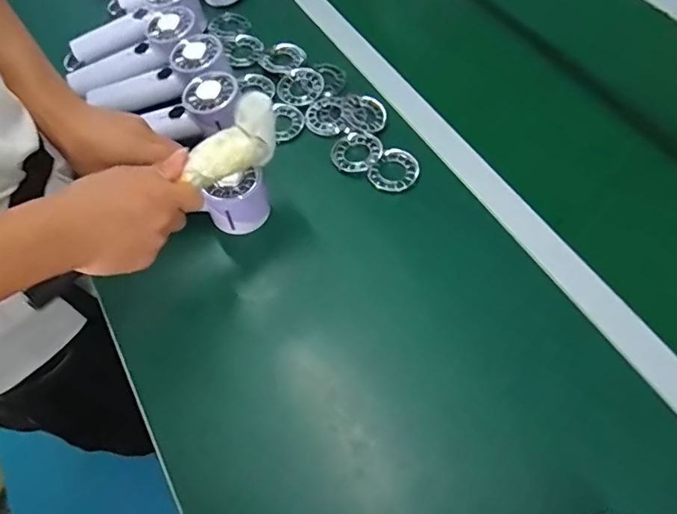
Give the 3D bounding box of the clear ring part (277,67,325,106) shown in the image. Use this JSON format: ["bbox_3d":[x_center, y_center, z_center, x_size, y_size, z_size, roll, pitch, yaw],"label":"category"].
[{"bbox_3d":[-0.049,-0.219,0.618,0.057,0.008,0.062,25,63,14],"label":"clear ring part"}]

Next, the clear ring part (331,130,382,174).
[{"bbox_3d":[0.020,-0.123,0.566,0.059,0.014,0.057,0,59,0],"label":"clear ring part"}]

